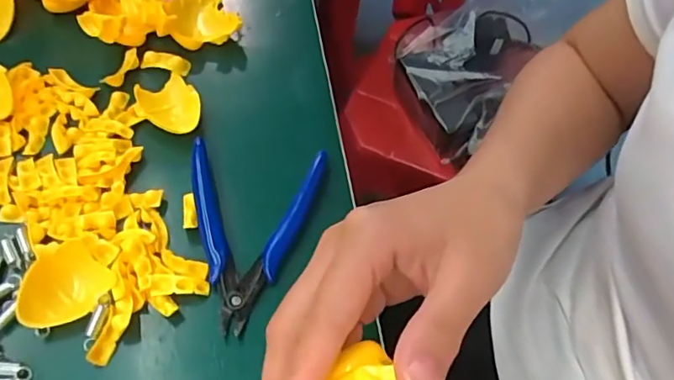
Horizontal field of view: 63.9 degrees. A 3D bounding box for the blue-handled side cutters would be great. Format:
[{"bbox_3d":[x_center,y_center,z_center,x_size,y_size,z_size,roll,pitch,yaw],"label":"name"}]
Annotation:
[{"bbox_3d":[-0.052,0.021,0.305,0.077,0.008,0.113,6,58,1],"label":"blue-handled side cutters"}]

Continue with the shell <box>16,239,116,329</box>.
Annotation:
[{"bbox_3d":[-0.140,0.049,0.275,0.038,0.009,0.045,40,64,-21],"label":"shell"}]

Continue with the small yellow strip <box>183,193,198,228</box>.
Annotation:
[{"bbox_3d":[-0.086,0.012,0.315,0.008,0.004,0.024,-7,58,-8],"label":"small yellow strip"}]

